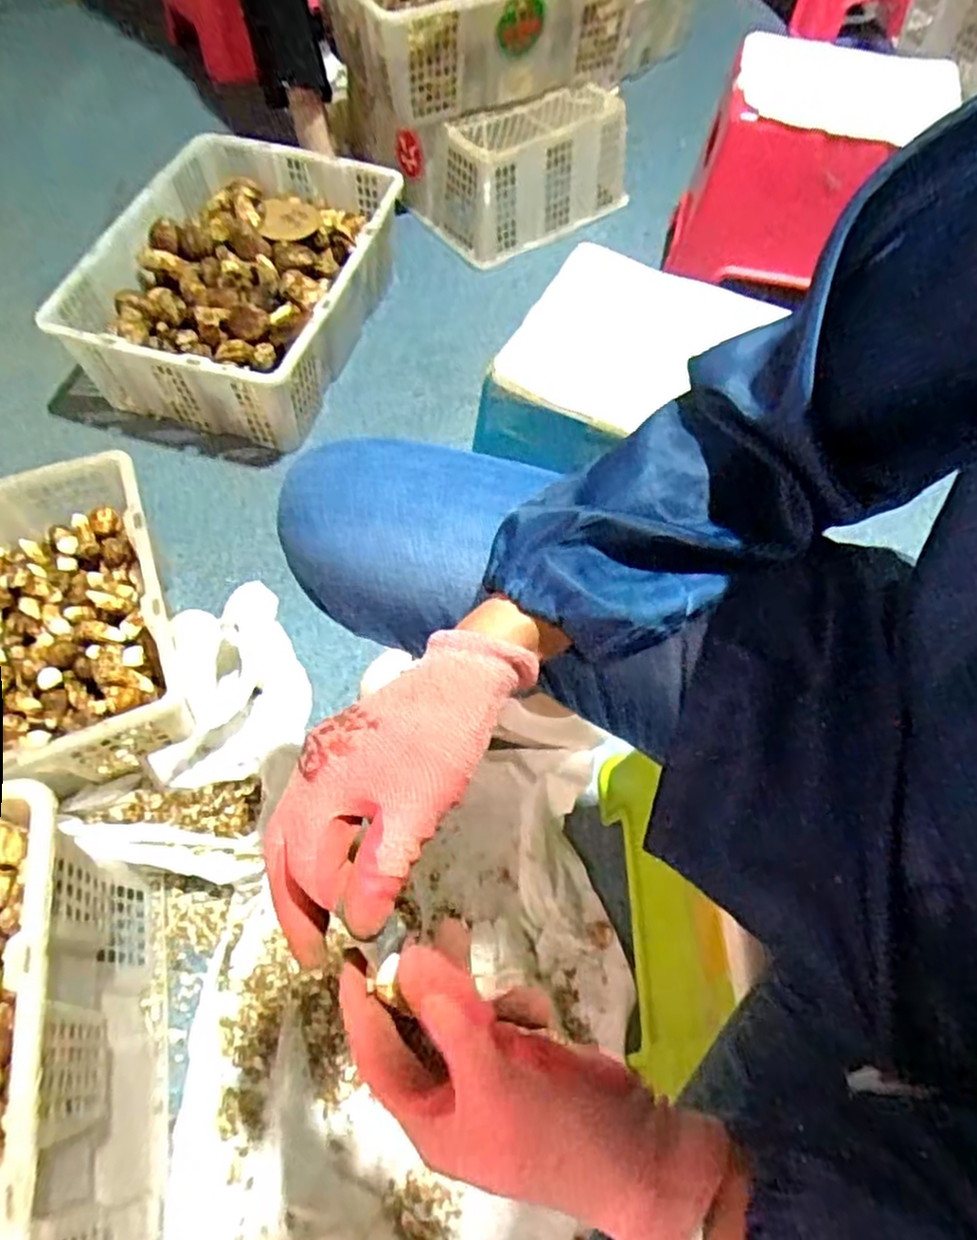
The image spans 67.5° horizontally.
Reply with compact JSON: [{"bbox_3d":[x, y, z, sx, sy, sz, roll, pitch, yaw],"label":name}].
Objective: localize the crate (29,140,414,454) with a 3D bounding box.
[{"bbox_3d":[-0.357,-0.489,1.071,0.365,0.198,0.461,14,61,6],"label":"crate"}]

